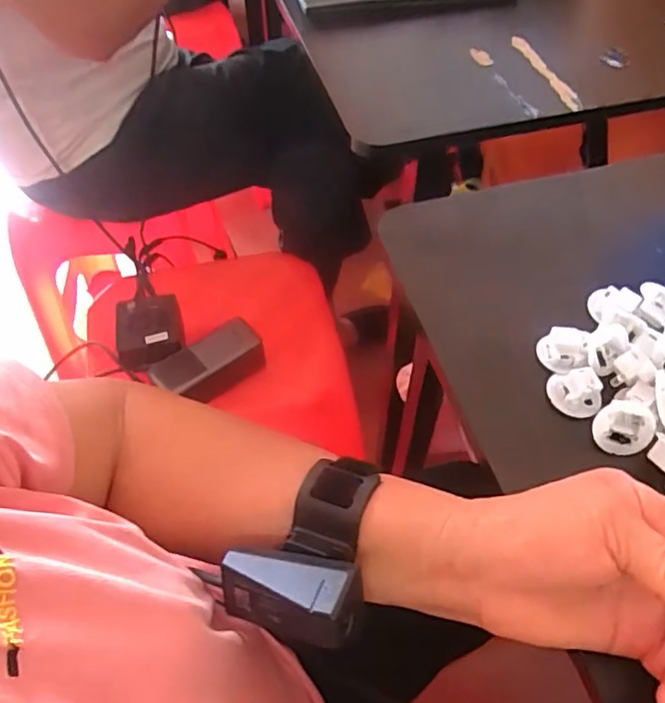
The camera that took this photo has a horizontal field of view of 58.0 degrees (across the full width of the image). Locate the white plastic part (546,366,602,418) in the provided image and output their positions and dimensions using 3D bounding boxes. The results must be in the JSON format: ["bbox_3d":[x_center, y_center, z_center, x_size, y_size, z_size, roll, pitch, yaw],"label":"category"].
[{"bbox_3d":[0.148,0.024,0.367,0.029,0.016,0.027,7,54,6],"label":"white plastic part"}]

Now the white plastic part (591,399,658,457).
[{"bbox_3d":[0.168,0.044,0.347,0.032,0.033,0.007,31,18,2],"label":"white plastic part"}]

